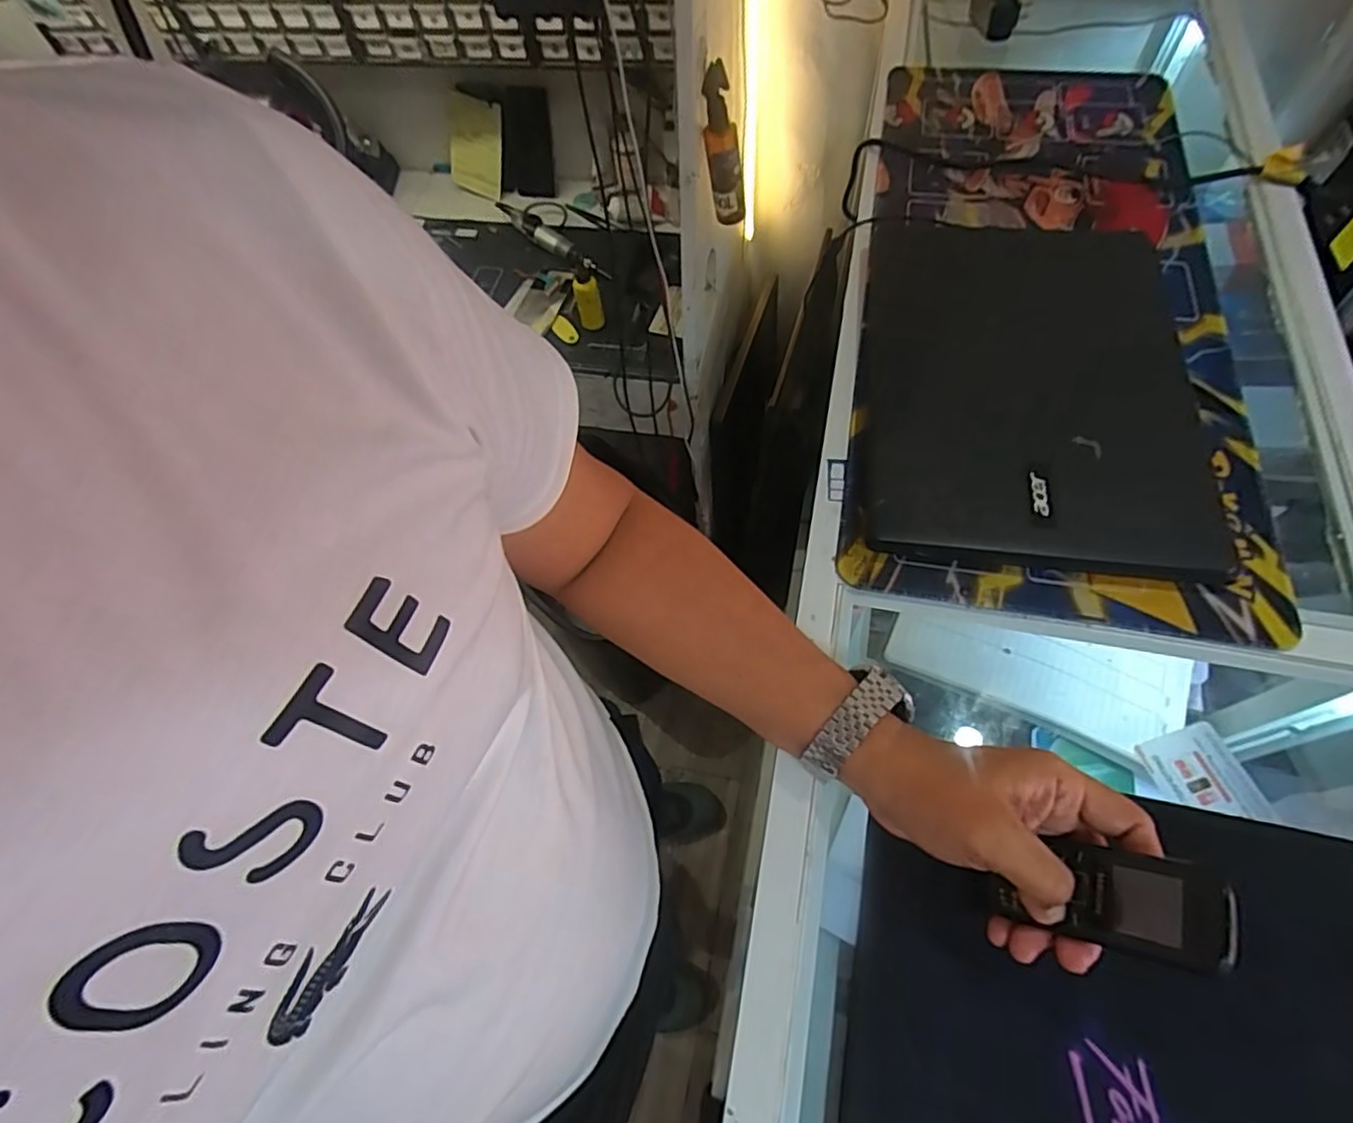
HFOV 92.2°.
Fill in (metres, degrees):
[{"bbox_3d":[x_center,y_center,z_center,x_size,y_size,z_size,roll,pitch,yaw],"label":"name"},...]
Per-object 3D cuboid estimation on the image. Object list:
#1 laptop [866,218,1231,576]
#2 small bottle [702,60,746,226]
[{"bbox_3d":[0.285,-0.155,0.526,0.251,0.034,0.350,7,63,9],"label":"laptop"},{"bbox_3d":[0.056,-0.476,0.757,0.043,0.167,0.034,-20,41,-7],"label":"small bottle"}]

